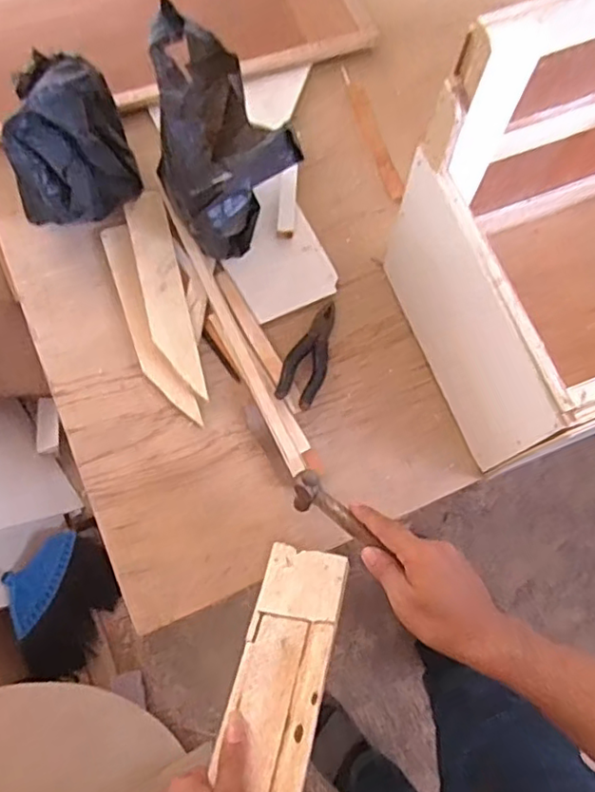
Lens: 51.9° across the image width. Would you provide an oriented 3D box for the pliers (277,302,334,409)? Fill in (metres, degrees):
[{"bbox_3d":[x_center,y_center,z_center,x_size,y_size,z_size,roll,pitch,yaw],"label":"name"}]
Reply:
[{"bbox_3d":[0.018,-0.049,0.732,0.049,0.032,0.136,26,74,5],"label":"pliers"}]

